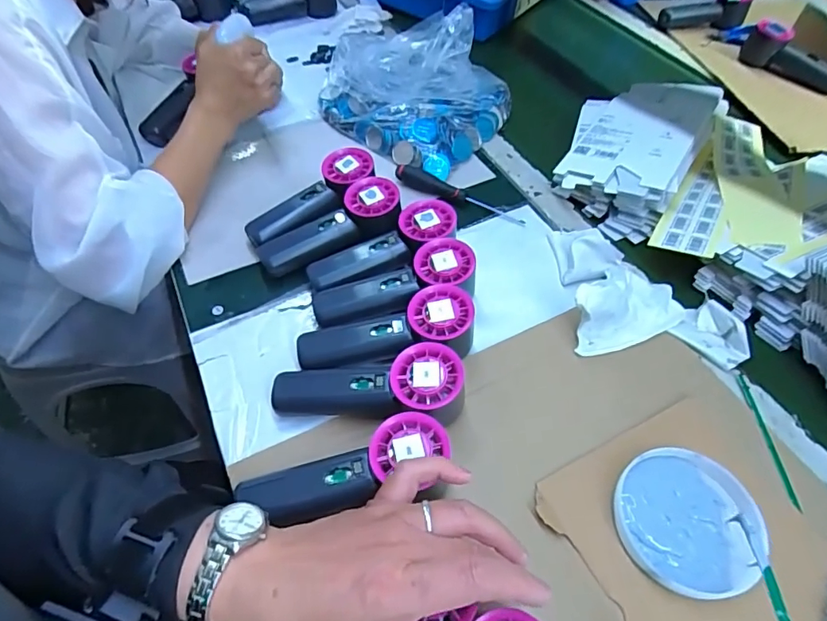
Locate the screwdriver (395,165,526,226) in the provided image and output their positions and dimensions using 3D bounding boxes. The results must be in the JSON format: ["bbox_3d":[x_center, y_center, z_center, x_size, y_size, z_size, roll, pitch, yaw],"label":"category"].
[{"bbox_3d":[0.055,-0.136,0.583,0.160,0.020,0.022,25,56,15],"label":"screwdriver"}]

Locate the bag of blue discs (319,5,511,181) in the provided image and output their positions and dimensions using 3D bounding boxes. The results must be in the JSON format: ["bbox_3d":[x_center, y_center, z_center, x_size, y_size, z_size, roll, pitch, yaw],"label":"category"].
[{"bbox_3d":[-0.009,-0.309,0.671,0.257,0.088,0.218,31,58,19],"label":"bag of blue discs"}]

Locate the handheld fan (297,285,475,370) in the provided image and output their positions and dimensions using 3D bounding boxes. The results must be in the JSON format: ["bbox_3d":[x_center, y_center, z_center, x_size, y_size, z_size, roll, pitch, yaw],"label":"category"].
[{"bbox_3d":[-0.023,0.028,0.435,0.153,0.054,0.067,-12,55,-11],"label":"handheld fan"}]

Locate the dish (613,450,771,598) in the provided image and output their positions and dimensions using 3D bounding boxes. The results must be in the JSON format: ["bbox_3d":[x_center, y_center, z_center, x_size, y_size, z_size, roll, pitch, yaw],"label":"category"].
[{"bbox_3d":[0.201,0.152,0.362,0.100,0.018,0.097,1,53,-2],"label":"dish"}]

